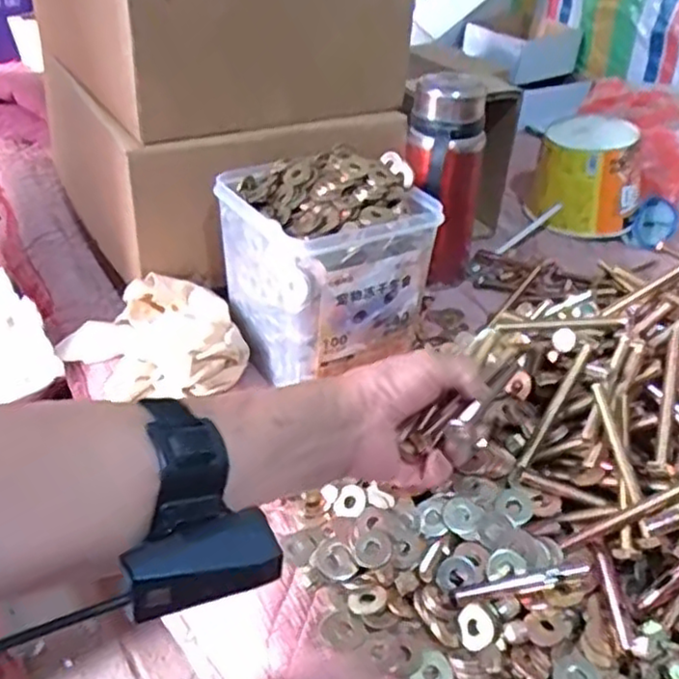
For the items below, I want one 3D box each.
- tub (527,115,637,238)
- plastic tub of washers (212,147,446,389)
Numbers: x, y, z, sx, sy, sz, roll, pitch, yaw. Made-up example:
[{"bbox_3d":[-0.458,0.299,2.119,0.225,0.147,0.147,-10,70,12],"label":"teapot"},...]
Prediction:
[{"bbox_3d":[0.310,-0.206,0.894,0.128,0.111,0.119,13,38,13],"label":"tub"},{"bbox_3d":[-0.012,-0.069,0.623,0.147,0.144,0.139,-18,41,-25],"label":"plastic tub of washers"}]

